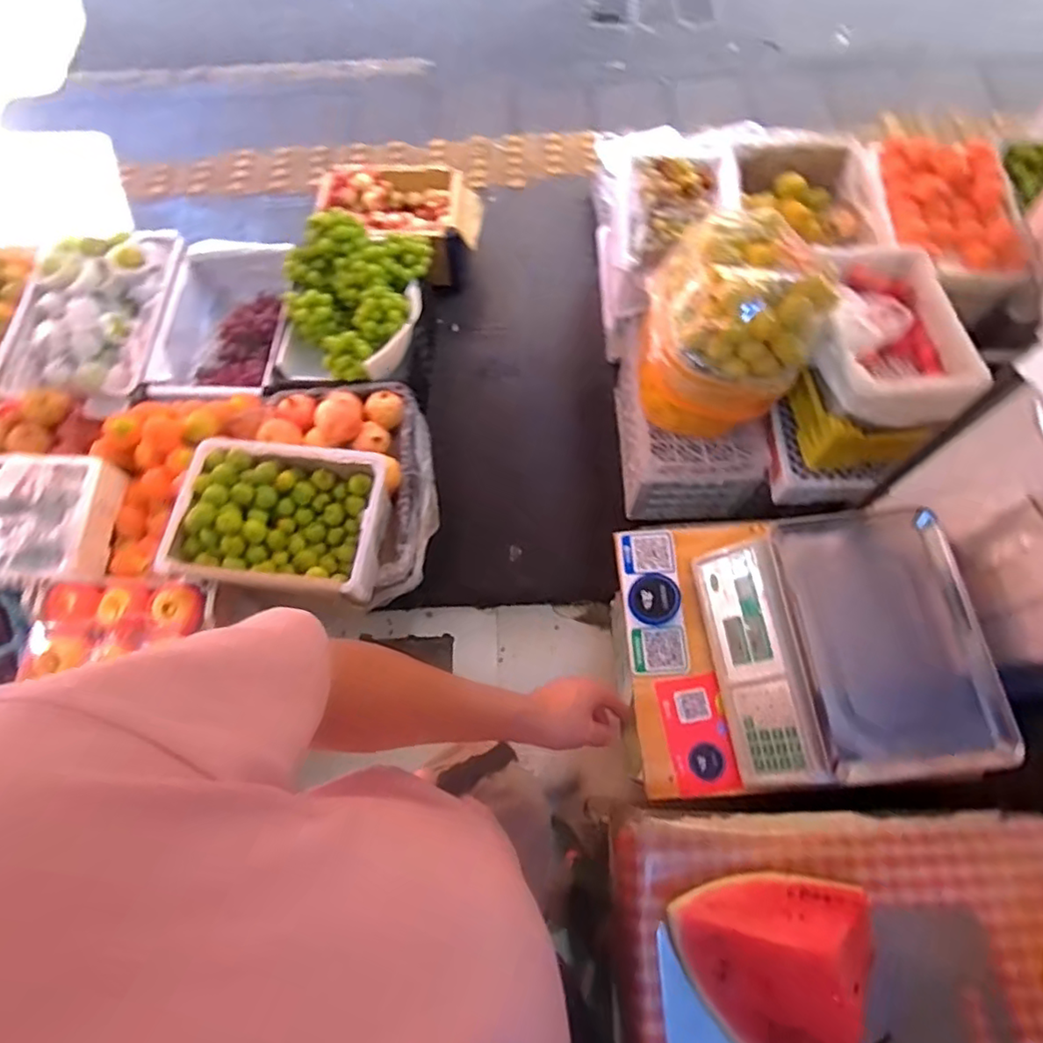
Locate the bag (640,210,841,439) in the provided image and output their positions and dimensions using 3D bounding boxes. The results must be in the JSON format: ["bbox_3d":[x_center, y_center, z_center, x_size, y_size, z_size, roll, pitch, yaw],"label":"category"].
[{"bbox_3d":[0.409,-0.400,1.230,0.307,0.335,0.309,-6,68,0],"label":"bag"}]

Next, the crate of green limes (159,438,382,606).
[{"bbox_3d":[-0.468,-0.003,1.208,0.388,0.148,0.299,7,69,5],"label":"crate of green limes"}]

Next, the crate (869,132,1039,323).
[{"bbox_3d":[0.998,-0.718,1.410,0.244,0.144,0.441,1,68,3],"label":"crate"}]

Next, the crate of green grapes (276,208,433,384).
[{"bbox_3d":[-0.430,-0.541,1.498,0.360,0.149,0.445,2,68,3],"label":"crate of green grapes"}]

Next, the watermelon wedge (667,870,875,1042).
[{"bbox_3d":[0.232,0.418,0.553,0.176,0.100,0.178,15,70,8],"label":"watermelon wedge"}]

